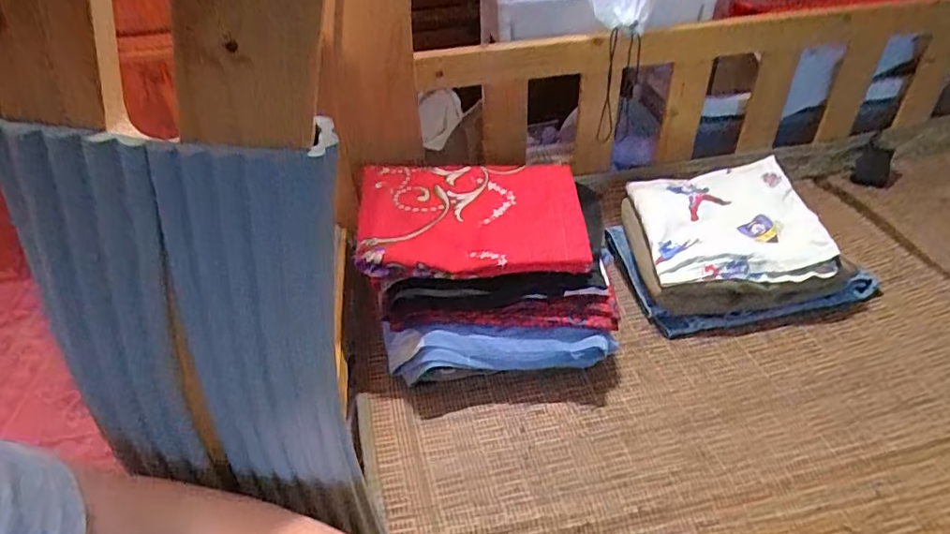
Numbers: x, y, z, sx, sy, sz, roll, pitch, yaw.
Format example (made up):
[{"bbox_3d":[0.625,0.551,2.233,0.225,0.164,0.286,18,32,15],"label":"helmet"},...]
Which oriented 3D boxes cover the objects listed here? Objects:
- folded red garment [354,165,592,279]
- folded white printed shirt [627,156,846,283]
[{"bbox_3d":[-0.004,-0.058,0.646,0.251,0.042,0.182,-5,39,-4],"label":"folded red garment"},{"bbox_3d":[0.316,-0.059,0.722,0.203,0.041,0.190,-4,38,-3],"label":"folded white printed shirt"}]

